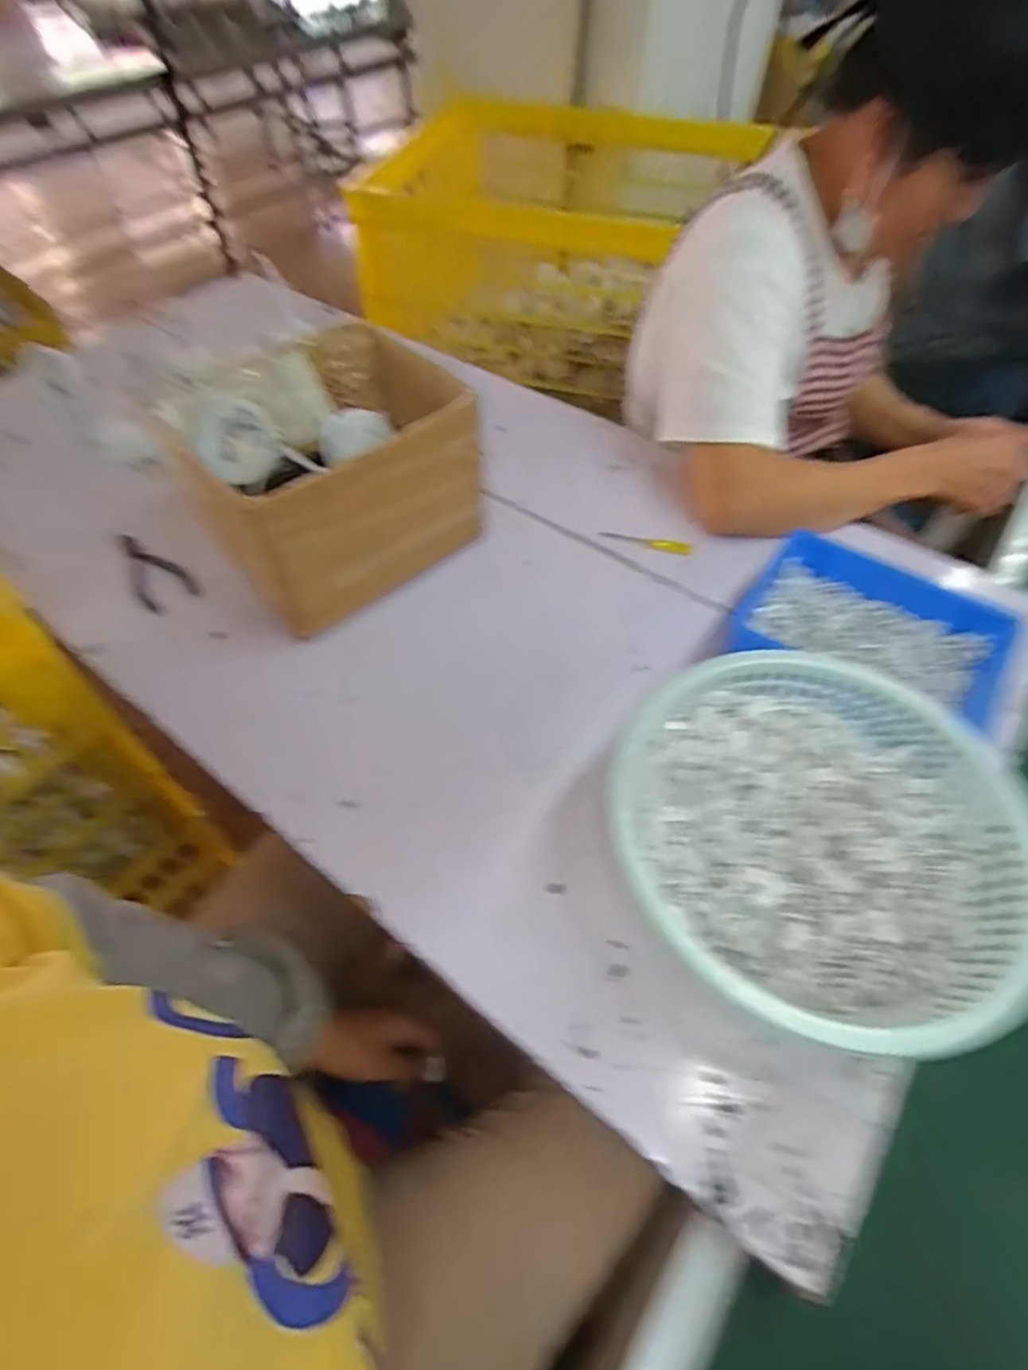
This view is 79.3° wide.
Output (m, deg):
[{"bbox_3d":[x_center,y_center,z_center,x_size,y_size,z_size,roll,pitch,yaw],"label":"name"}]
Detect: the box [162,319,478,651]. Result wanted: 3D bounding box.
[{"bbox_3d":[-0.171,-0.196,0.592,0.234,0.159,0.209,-31,61,-20],"label":"box"}]

